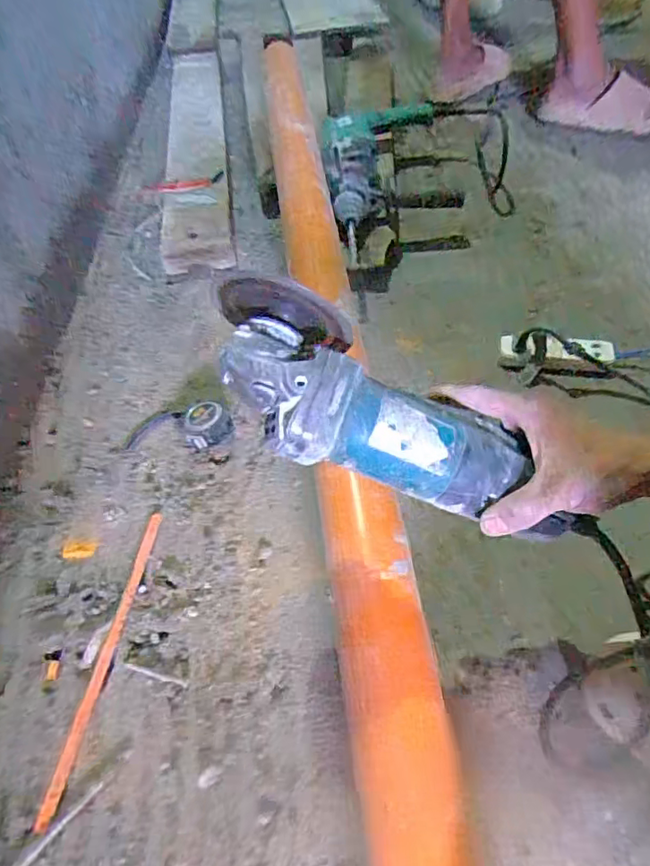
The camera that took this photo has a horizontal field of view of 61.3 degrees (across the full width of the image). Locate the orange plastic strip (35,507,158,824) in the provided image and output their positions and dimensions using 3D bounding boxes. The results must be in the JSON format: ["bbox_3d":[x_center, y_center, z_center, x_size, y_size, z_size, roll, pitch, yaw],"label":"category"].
[{"bbox_3d":[-0.221,0.220,0.562,0.018,0.006,0.302,-1,51,16],"label":"orange plastic strip"}]

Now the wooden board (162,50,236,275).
[{"bbox_3d":[-0.288,-0.666,1.199,0.124,0.046,0.942,-9,53,-3],"label":"wooden board"}]

